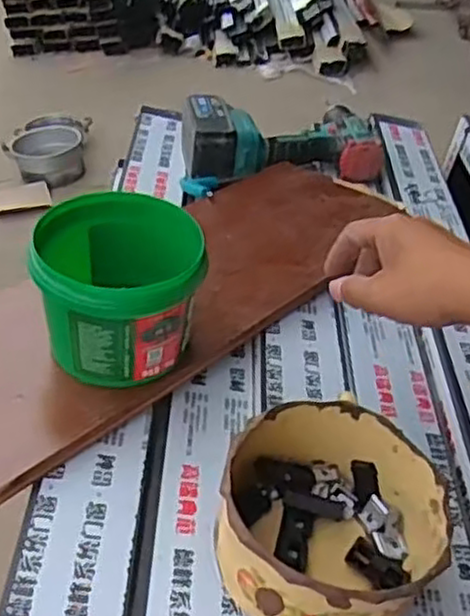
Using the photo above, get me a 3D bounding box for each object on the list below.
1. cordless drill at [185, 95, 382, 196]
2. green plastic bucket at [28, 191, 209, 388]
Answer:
[{"bbox_3d":[0.048,-0.208,0.891,0.245,0.084,0.150,-11,40,-9],"label":"cordless drill"},{"bbox_3d":[-0.089,-0.016,0.576,0.118,0.115,0.120,-2,39,2],"label":"green plastic bucket"}]

